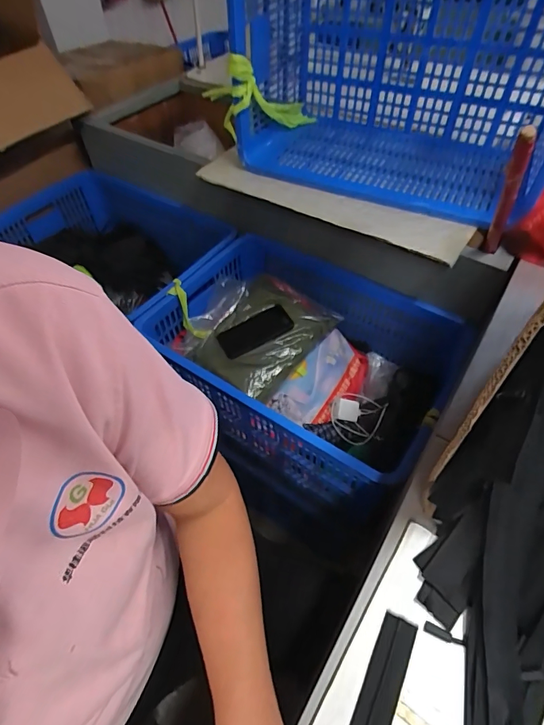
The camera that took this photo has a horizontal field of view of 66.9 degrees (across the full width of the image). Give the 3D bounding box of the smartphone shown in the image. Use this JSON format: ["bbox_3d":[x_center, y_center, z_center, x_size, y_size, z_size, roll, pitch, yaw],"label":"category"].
[{"bbox_3d":[-0.039,-0.071,0.955,0.171,0.006,0.076,-26,69,-1],"label":"smartphone"}]

